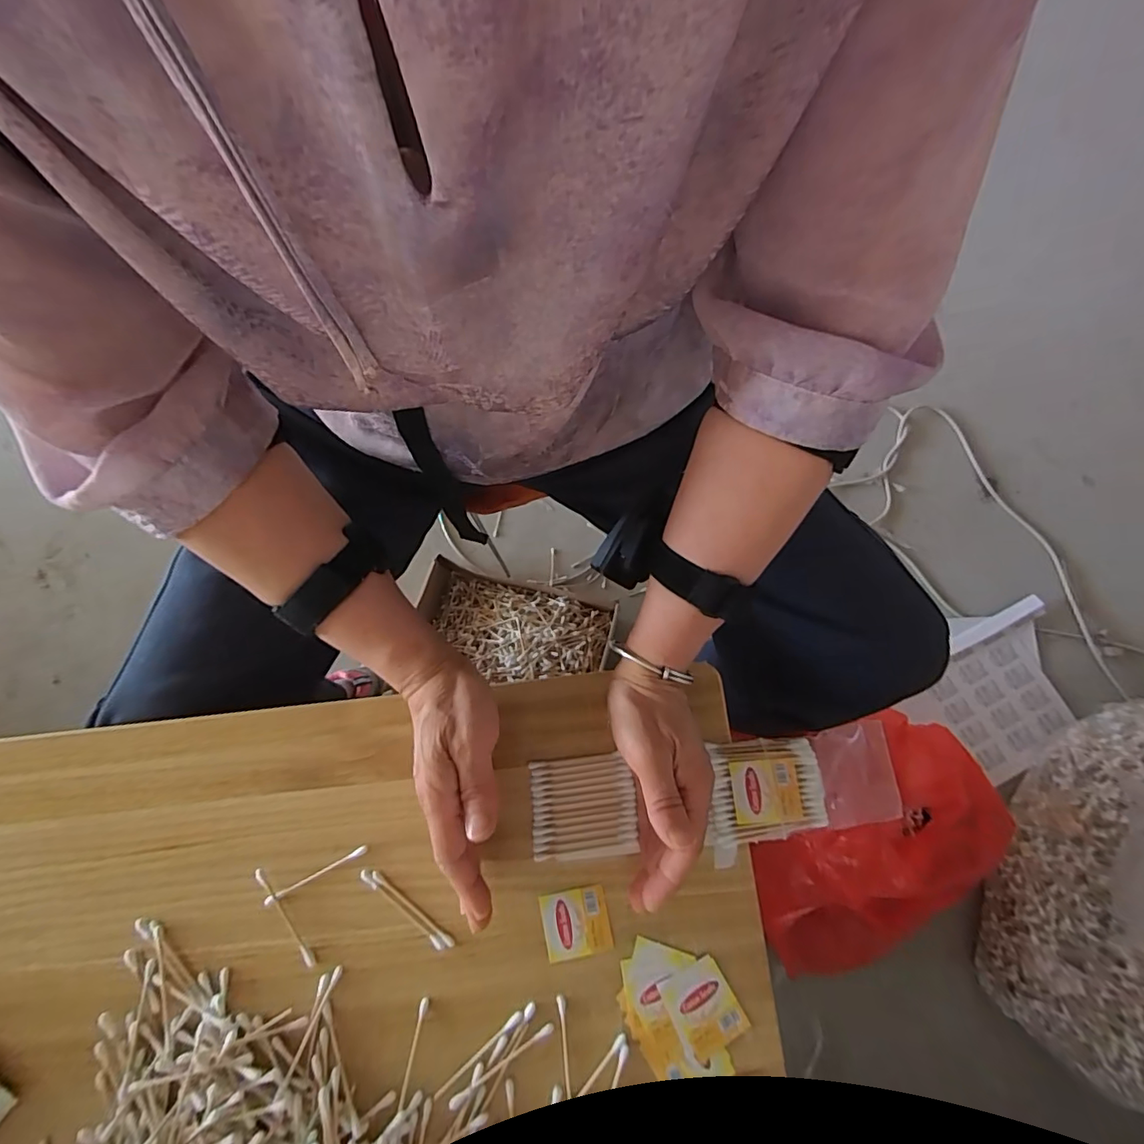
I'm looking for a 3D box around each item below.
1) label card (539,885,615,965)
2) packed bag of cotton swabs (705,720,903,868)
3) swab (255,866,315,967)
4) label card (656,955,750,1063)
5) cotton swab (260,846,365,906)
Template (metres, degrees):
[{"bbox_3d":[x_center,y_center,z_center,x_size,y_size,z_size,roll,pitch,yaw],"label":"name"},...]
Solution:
[{"bbox_3d":[0.002,0.236,0.356,0.044,0.004,0.040,-11,75,-2],"label":"label card"},{"bbox_3d":[0.158,0.147,0.368,0.137,0.021,0.071,-12,75,-5],"label":"packed bag of cotton swabs"},{"bbox_3d":[-0.194,0.232,0.356,0.006,0.004,0.072,-37,78,-8],"label":"swab"},{"bbox_3d":[0.085,0.281,0.342,0.041,0.004,0.049,-29,76,-6],"label":"label card"},{"bbox_3d":[-0.176,0.208,0.364,0.072,0.004,0.006,-27,76,-6],"label":"cotton swab"}]

